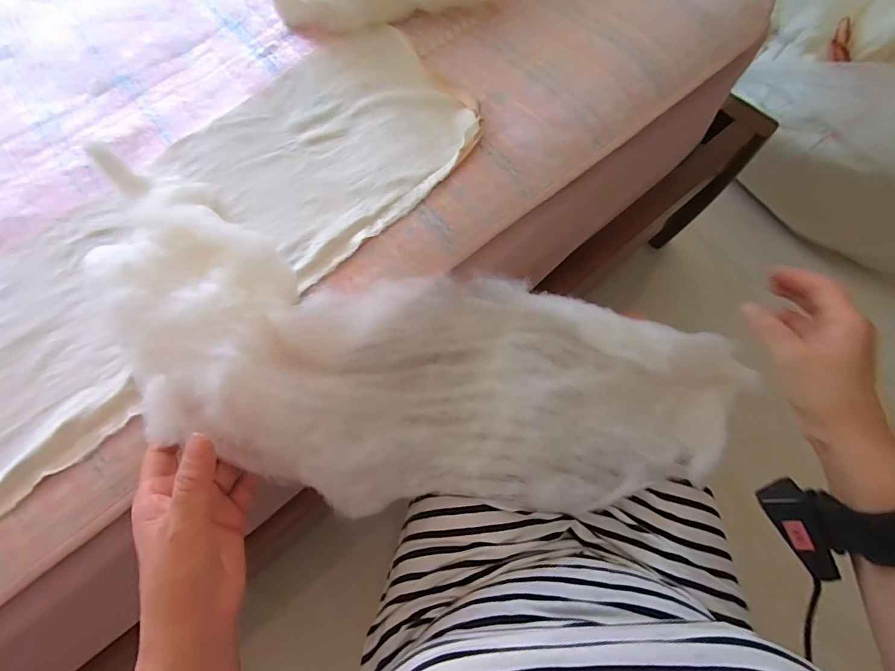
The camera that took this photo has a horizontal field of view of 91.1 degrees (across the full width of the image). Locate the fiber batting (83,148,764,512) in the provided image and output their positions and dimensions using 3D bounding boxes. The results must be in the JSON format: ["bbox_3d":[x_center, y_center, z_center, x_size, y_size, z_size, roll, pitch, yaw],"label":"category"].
[{"bbox_3d":[-0.011,0.029,0.397,0.572,0.078,0.229,13,66,-9],"label":"fiber batting"}]

